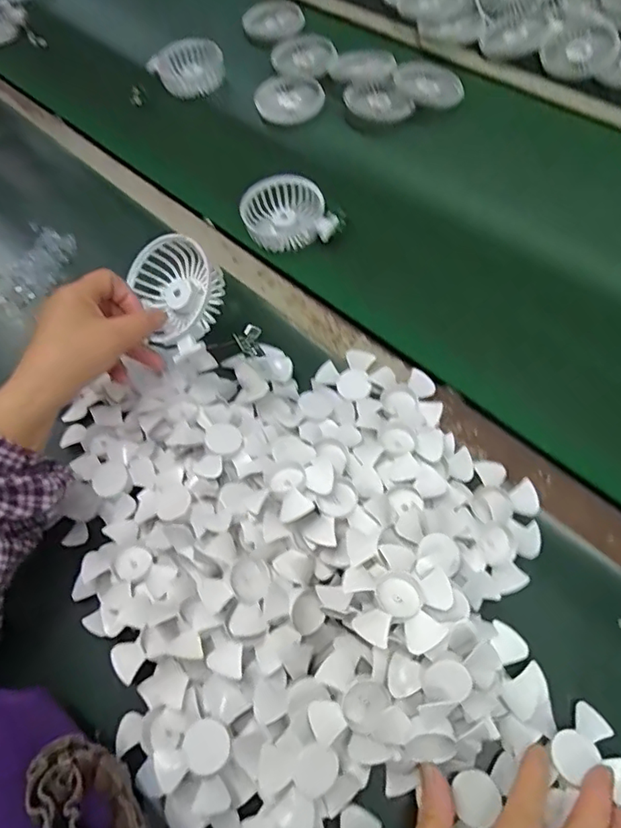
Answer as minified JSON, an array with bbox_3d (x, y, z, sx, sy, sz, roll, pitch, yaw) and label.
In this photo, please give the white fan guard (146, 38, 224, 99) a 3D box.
[{"bbox_3d":[-0.174,-0.493,0.761,0.100,0.027,0.091,-2,62,5],"label":"white fan guard"}]

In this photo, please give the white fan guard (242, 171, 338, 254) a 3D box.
[{"bbox_3d":[-0.028,-0.218,0.598,0.089,0.037,0.096,-18,62,-4],"label":"white fan guard"}]

